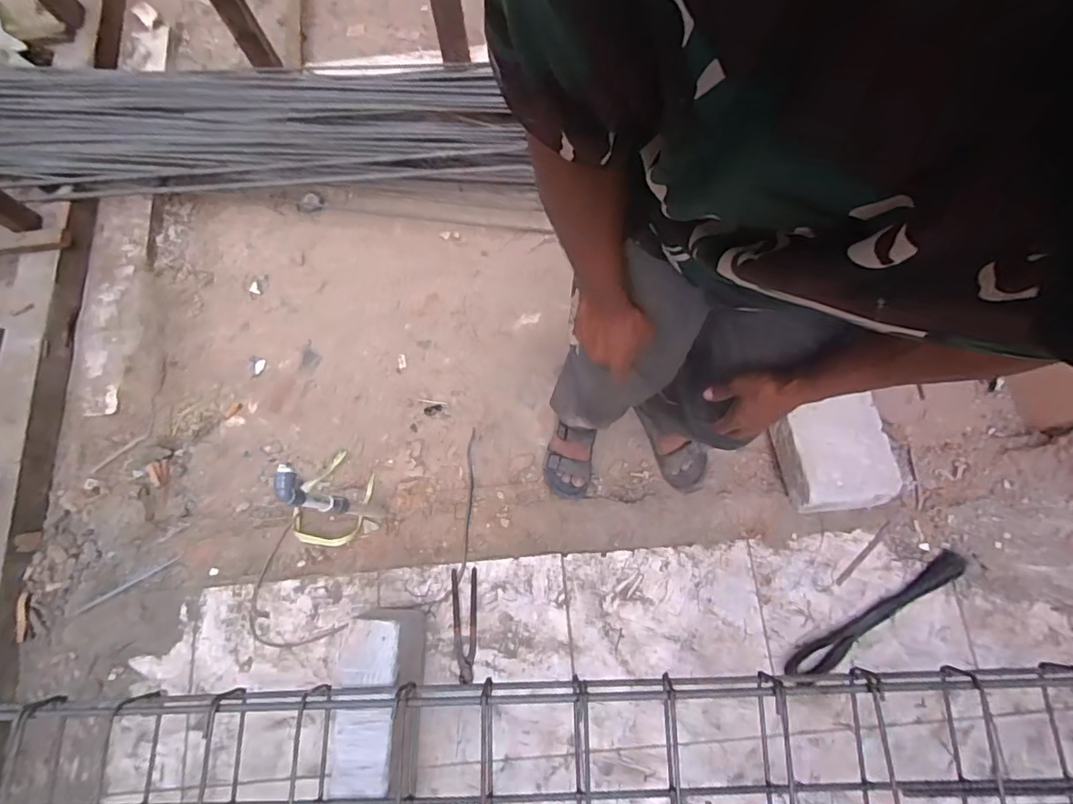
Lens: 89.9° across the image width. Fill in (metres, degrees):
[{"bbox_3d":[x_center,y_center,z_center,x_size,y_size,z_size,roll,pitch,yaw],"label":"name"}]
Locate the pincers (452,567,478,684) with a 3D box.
[{"bbox_3d":[-0.149,0.462,1.119,0.054,0.021,0.216,-4,75,1],"label":"pincers"}]

